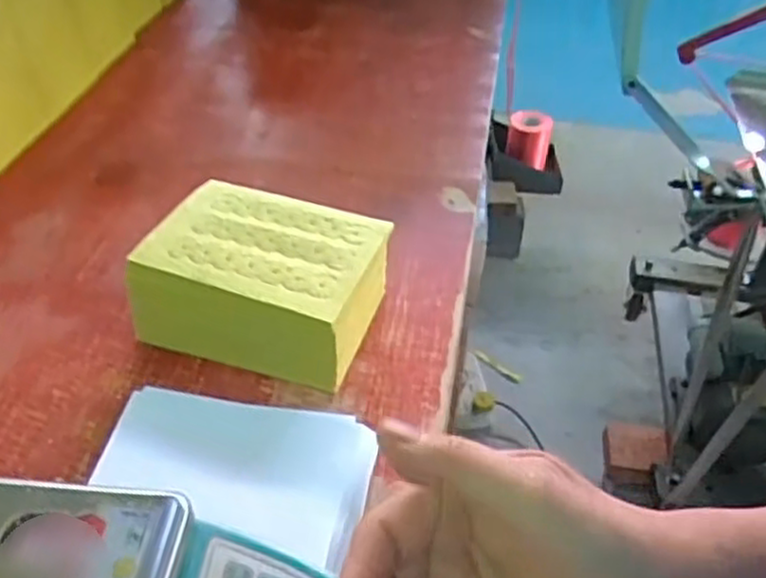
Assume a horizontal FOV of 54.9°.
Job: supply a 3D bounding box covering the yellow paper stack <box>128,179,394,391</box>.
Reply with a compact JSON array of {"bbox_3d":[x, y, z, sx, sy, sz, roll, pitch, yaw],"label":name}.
[{"bbox_3d":[-0.085,-0.005,0.554,0.171,0.074,0.118,14,44,13],"label":"yellow paper stack"}]

